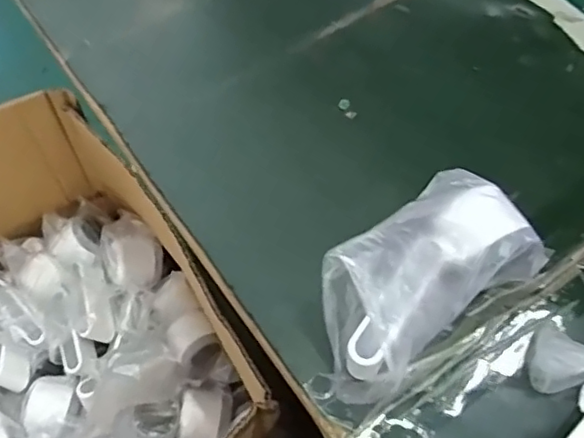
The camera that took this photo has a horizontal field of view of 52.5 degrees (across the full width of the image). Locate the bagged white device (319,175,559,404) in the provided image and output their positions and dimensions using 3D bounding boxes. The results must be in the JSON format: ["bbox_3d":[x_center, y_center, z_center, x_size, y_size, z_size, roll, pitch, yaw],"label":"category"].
[{"bbox_3d":[0.090,0.037,0.395,0.174,0.084,0.094,-39,68,-20],"label":"bagged white device"}]

